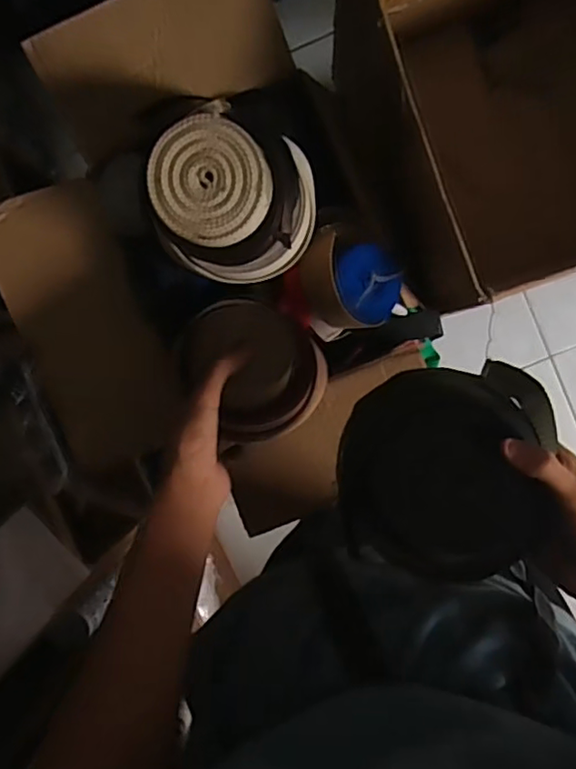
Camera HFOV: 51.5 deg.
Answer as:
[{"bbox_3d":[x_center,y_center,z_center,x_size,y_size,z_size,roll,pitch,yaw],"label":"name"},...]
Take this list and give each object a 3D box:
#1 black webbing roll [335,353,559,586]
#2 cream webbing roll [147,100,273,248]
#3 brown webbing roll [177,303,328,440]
[{"bbox_3d":[0.107,0.059,0.406,0.136,0.043,0.147,0,93,3],"label":"black webbing roll"},{"bbox_3d":[-0.051,-0.133,0.391,0.074,0.021,0.079,0,93,3],"label":"cream webbing roll"},{"bbox_3d":[-0.026,-0.017,0.529,0.108,0.089,0.118,-41,90,4],"label":"brown webbing roll"}]

